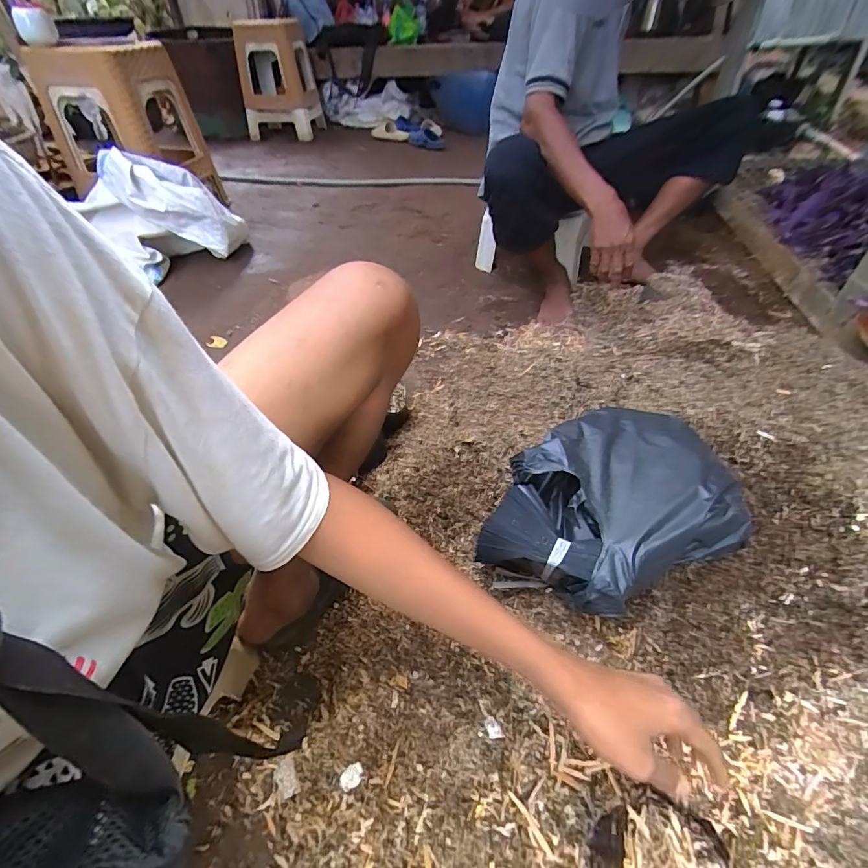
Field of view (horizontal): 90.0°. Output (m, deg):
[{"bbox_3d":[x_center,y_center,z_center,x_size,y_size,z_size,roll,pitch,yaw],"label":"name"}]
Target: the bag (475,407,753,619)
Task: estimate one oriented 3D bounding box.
[{"bbox_3d":[0.182,0.093,0.494,0.267,0.119,0.190,-19,49,-17],"label":"bag"}]

